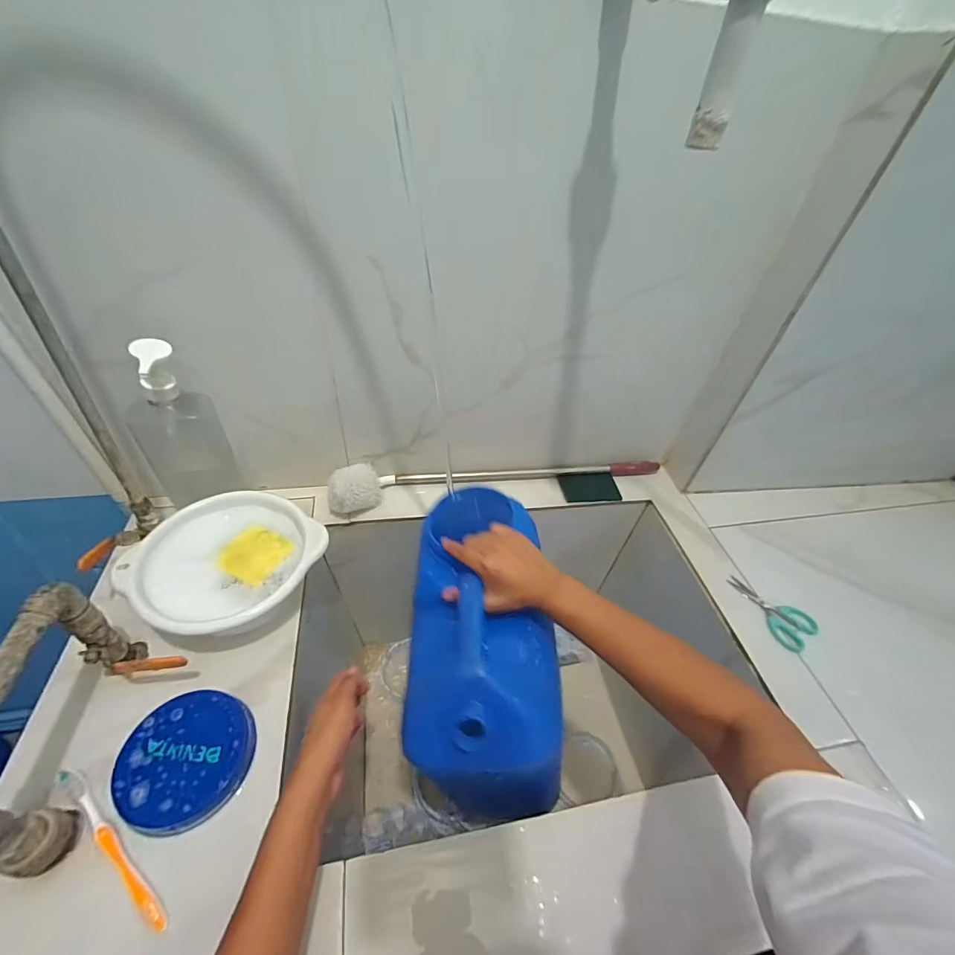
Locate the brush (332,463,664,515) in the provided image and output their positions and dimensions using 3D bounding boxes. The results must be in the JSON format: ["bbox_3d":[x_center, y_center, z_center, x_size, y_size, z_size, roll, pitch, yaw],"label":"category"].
[{"bbox_3d":[0.051,-0.012,0.747,0.587,0.067,0.079,-8,46,-15],"label":"brush"}]

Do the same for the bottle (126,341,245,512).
[{"bbox_3d":[-0.392,-0.059,0.565,0.104,0.247,0.082,-28,55,-31],"label":"bottle"}]

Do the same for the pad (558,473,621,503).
[{"bbox_3d":[0.203,0.018,0.778,0.106,0.009,0.060,-2,61,-10],"label":"pad"}]

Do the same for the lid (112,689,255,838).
[{"bbox_3d":[-0.296,0.285,0.441,0.122,0.029,0.116,4,44,-4],"label":"lid"}]

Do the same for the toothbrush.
[{"bbox_3d":[-0.331,0.332,0.389,0.173,0.010,0.014,30,49,22],"label":"toothbrush"}]

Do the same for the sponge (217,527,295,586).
[{"bbox_3d":[-0.286,0.099,0.557,0.068,0.014,0.070,22,46,14],"label":"sponge"}]

